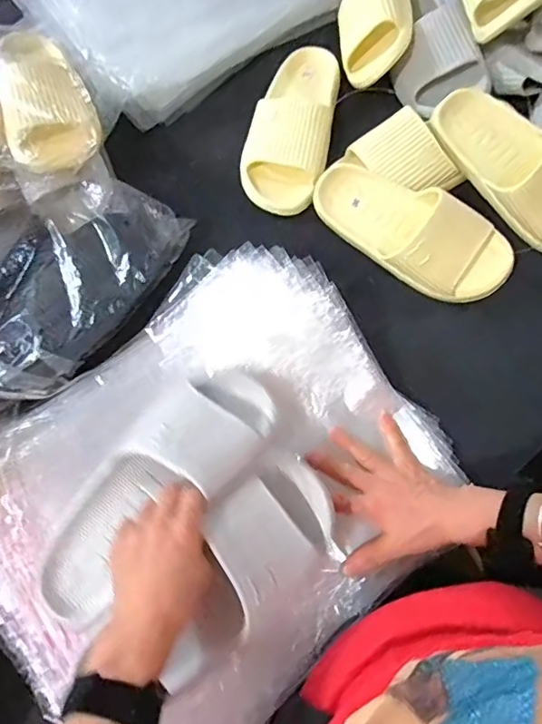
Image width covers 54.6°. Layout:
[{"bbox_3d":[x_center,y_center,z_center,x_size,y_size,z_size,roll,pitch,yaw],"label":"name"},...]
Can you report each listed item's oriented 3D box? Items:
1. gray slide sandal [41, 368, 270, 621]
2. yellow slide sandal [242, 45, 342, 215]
[{"bbox_3d":[-0.103,0.107,0.470,0.256,0.070,0.100,-44,74,-11],"label":"gray slide sandal"},{"bbox_3d":[0.028,-0.322,0.700,0.107,0.063,0.267,10,70,6],"label":"yellow slide sandal"}]

